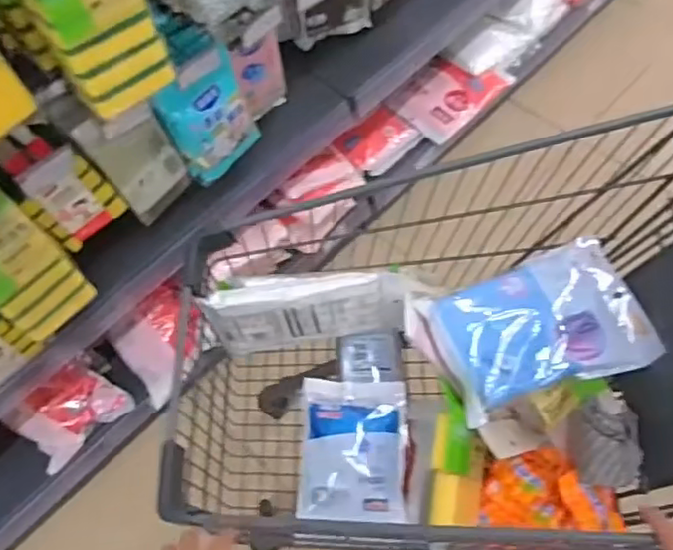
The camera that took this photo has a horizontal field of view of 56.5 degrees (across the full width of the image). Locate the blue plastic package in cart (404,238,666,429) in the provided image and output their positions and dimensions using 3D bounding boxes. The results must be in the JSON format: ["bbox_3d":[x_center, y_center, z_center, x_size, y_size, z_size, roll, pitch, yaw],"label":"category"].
[{"bbox_3d":[0.248,0.064,0.798,0.289,0.049,0.173,-16,61,-6],"label":"blue plastic package in cart"}]

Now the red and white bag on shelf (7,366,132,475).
[{"bbox_3d":[-0.494,0.248,1.162,0.180,0.105,0.106,-39,66,-17],"label":"red and white bag on shelf"}]

